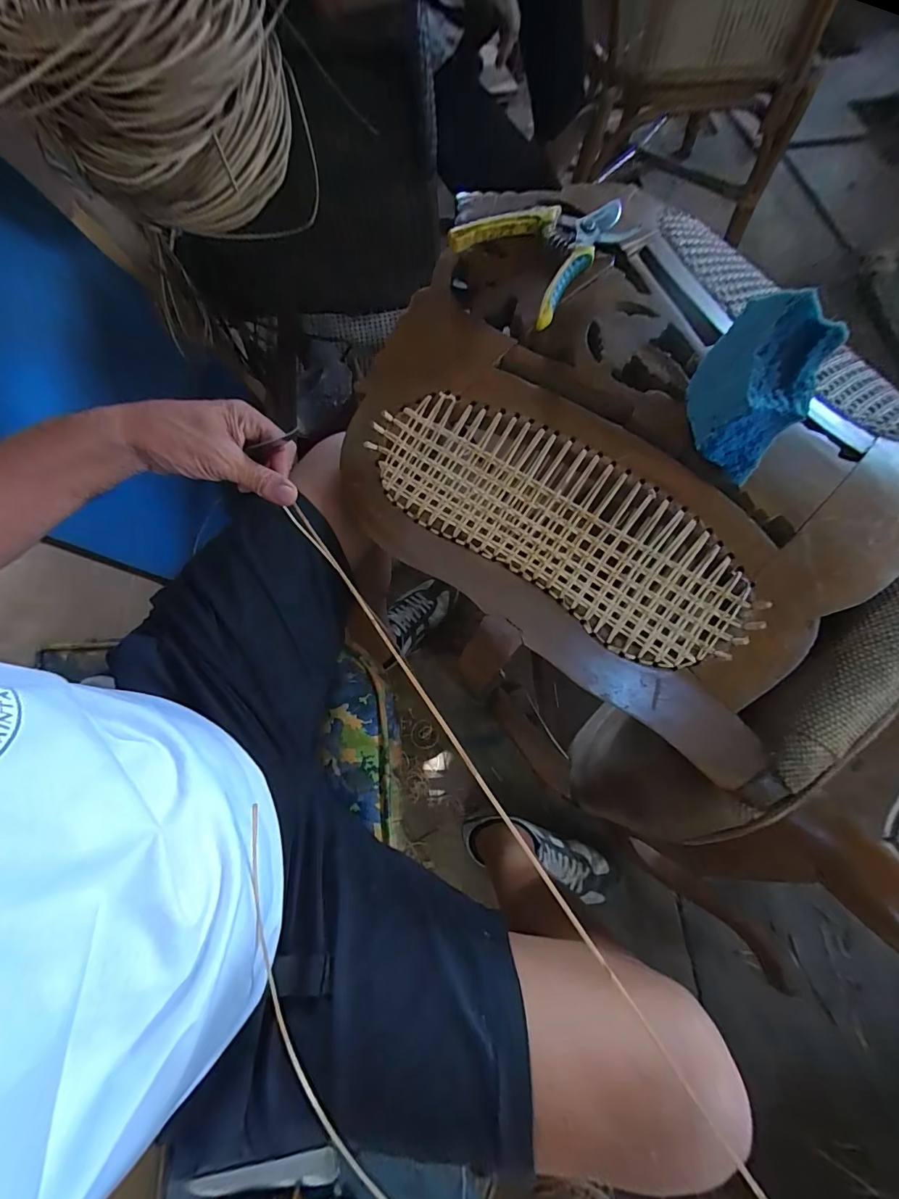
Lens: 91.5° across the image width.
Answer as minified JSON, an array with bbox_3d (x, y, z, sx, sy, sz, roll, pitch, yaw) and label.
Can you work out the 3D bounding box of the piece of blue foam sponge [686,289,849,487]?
[{"bbox_3d":[0.246,-0.173,0.359,0.080,0.096,0.108,32,73,12],"label":"piece of blue foam sponge"}]

